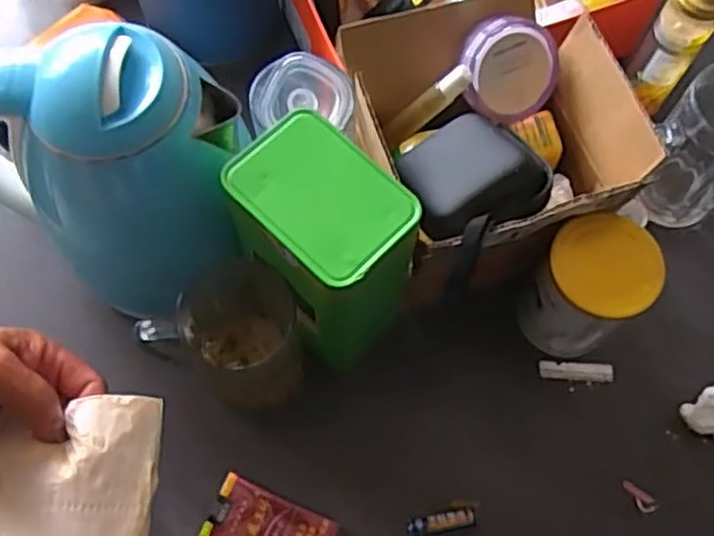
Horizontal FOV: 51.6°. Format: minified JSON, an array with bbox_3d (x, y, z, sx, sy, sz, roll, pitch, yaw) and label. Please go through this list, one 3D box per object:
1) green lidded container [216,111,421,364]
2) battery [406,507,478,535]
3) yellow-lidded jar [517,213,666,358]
[{"bbox_3d":[-0.019,-0.008,0.496,0.082,0.160,0.112,-42,74,-15],"label":"green lidded container"},{"bbox_3d":[0.062,0.185,0.536,0.050,0.014,0.014,-9,69,-4],"label":"battery"},{"bbox_3d":[0.165,0.018,0.536,0.071,0.127,0.067,0,68,-1],"label":"yellow-lidded jar"}]

